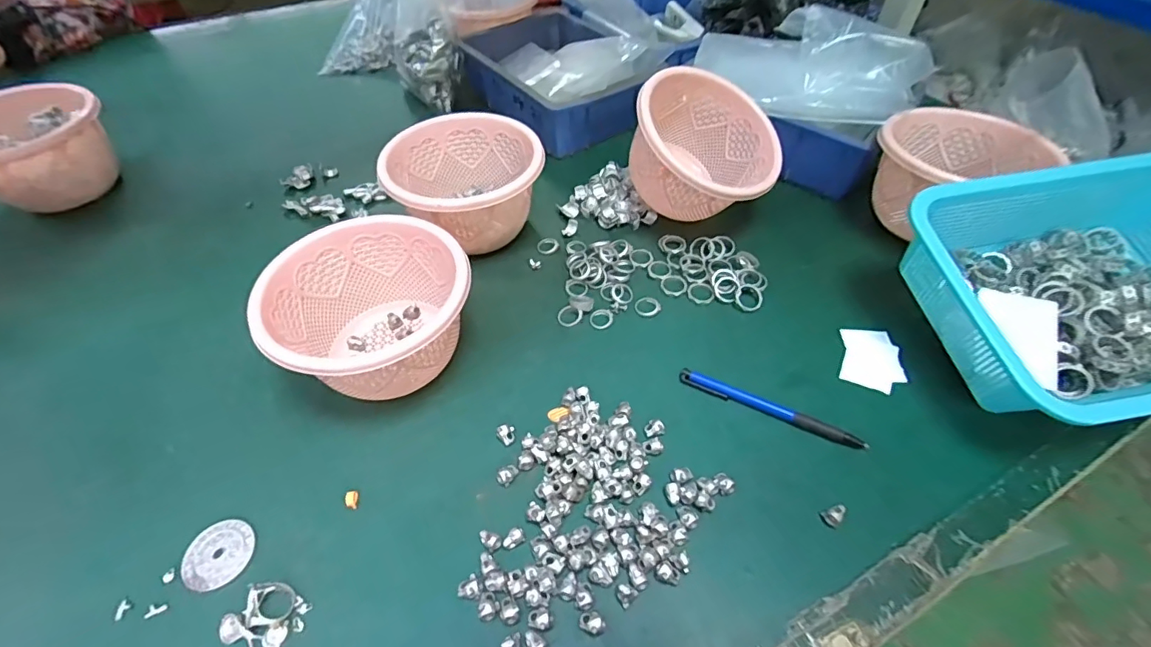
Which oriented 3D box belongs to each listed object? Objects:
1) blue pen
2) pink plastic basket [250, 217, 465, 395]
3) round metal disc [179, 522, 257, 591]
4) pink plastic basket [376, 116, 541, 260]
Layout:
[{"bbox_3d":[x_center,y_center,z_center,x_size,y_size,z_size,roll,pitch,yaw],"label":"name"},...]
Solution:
[{"bbox_3d":[0.149,0.066,0.387,0.141,0.008,0.013,22,54,17],"label":"blue pen"},{"bbox_3d":[-0.158,-0.005,0.398,0.142,0.089,0.135,-30,57,-22],"label":"pink plastic basket"},{"bbox_3d":[-0.235,0.152,0.328,0.043,0.004,0.042,0,51,0],"label":"round metal disc"},{"bbox_3d":[-0.111,-0.135,0.502,0.140,0.089,0.133,-25,55,-19],"label":"pink plastic basket"}]

